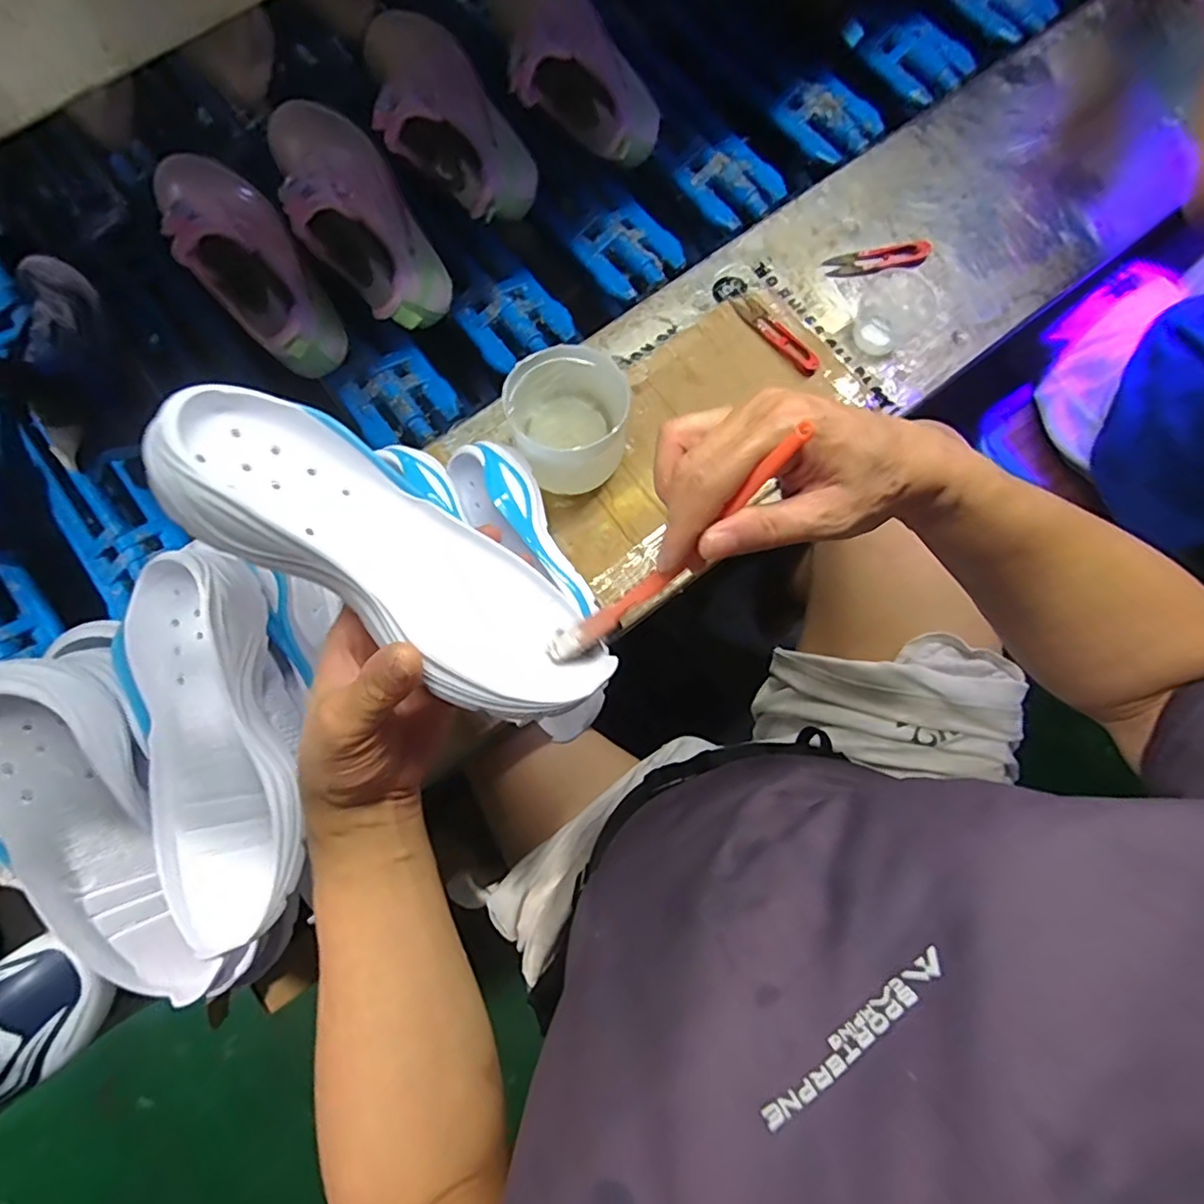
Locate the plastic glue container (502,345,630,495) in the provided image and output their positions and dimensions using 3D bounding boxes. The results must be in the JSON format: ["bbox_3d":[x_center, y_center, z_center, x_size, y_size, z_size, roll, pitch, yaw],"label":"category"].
[{"bbox_3d":[-0.031,-0.140,0.484,0.079,0.086,0.087,-10,75,-2],"label":"plastic glue container"}]

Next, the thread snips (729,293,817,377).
[{"bbox_3d":[0.162,-0.246,0.548,0.023,0.009,0.096,-43,78,-10],"label":"thread snips"}]

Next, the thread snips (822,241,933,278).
[{"bbox_3d":[0.266,-0.329,0.570,0.099,0.006,0.029,-11,75,-2],"label":"thread snips"}]

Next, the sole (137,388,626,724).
[{"bbox_3d":[-0.099,-0.019,0.300,0.232,0.051,0.095,33,35,-9],"label":"sole"}]

